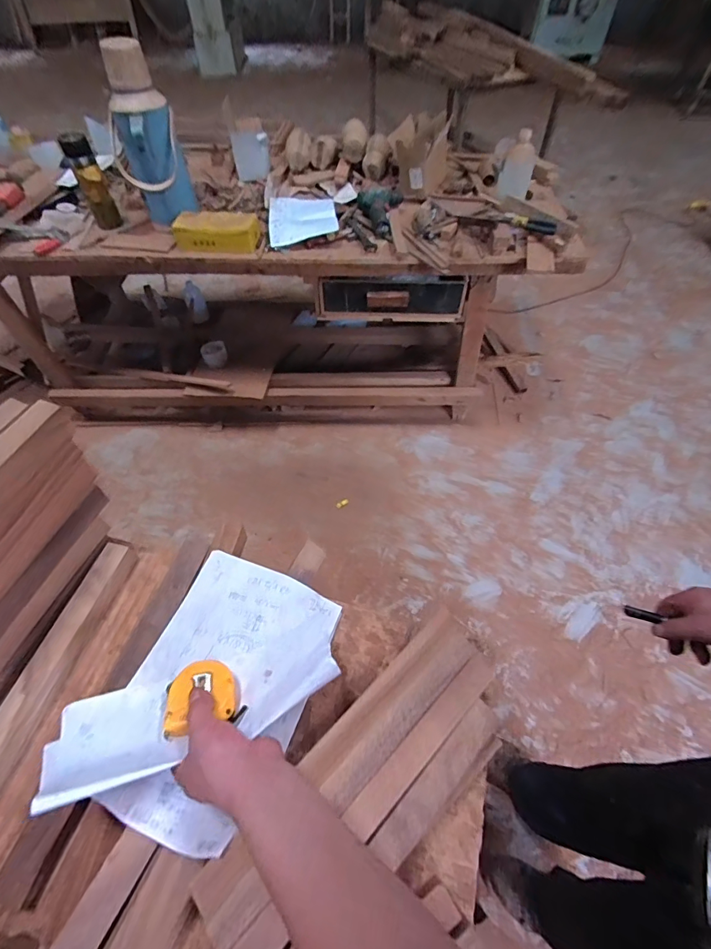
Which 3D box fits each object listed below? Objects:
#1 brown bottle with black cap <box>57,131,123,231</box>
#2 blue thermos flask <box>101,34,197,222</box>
[{"bbox_3d":[-0.808,-0.891,1.283,0.075,0.221,0.078,-26,59,-16],"label":"brown bottle with black cap"},{"bbox_3d":[-0.609,-0.965,1.202,0.182,0.385,0.142,-20,57,-13],"label":"blue thermos flask"}]

